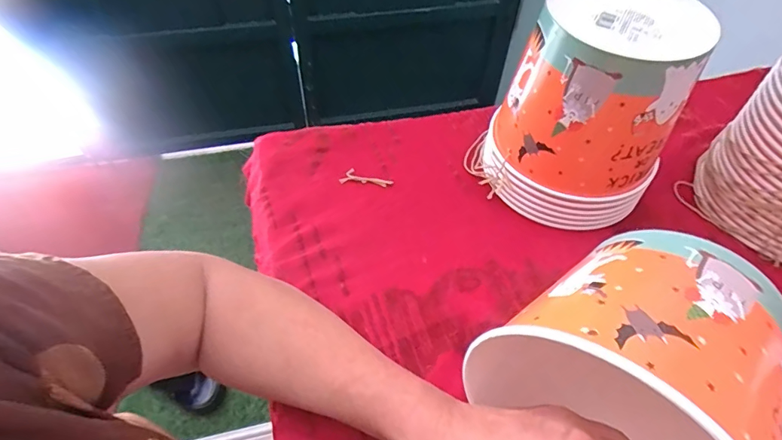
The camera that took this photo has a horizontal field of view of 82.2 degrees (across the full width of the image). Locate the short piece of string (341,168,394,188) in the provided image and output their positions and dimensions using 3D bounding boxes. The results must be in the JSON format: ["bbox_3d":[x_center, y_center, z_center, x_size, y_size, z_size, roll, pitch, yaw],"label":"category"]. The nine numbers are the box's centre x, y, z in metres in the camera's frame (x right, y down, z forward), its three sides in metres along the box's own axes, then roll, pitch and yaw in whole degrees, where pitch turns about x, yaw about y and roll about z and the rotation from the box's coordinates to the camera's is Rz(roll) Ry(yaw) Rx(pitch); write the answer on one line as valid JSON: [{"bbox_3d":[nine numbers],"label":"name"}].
[{"bbox_3d":[-0.026,-0.044,0.475,0.055,0.005,0.017,5,52,4],"label":"short piece of string"}]

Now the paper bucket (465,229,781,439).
[{"bbox_3d":[0.149,0.084,0.271,0.148,0.139,0.142,33,59,24],"label":"paper bucket"}]

